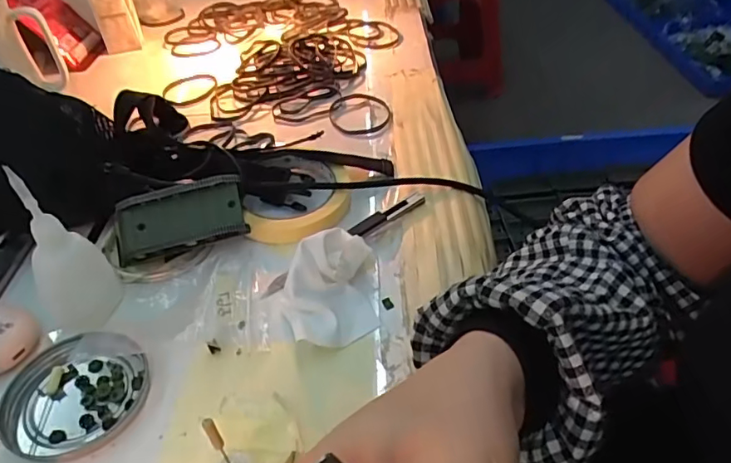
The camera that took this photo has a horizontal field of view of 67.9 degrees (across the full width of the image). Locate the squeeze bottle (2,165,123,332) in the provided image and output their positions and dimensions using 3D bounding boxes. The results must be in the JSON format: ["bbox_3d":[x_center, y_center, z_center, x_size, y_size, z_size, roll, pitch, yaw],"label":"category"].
[{"bbox_3d":[-0.182,0.013,0.322,0.042,0.105,0.037,-25,46,-21],"label":"squeeze bottle"}]

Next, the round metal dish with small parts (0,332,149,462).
[{"bbox_3d":[-0.166,0.093,0.314,0.076,0.011,0.073,-3,42,3],"label":"round metal dish with small parts"}]

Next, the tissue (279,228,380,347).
[{"bbox_3d":[-0.023,0.033,0.348,0.060,0.033,0.079,-8,42,-3],"label":"tissue"}]

